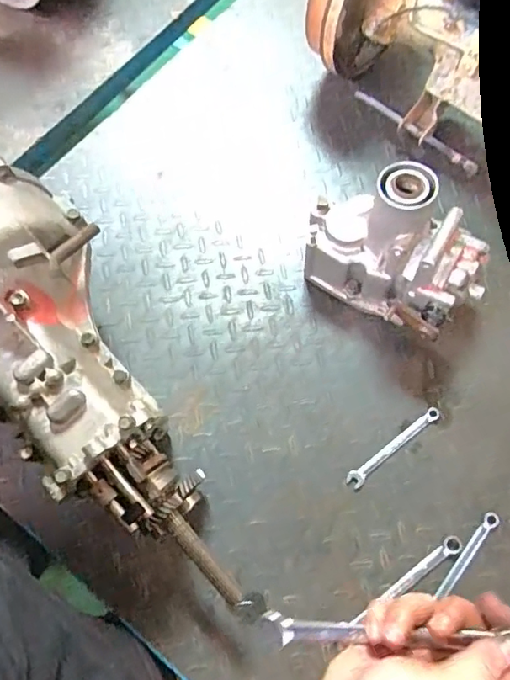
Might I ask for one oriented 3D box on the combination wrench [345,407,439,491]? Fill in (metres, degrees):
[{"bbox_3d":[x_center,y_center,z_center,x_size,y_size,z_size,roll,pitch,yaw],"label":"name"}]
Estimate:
[{"bbox_3d":[0.172,0.132,0.649,0.146,0.005,0.020,-38,72,-11],"label":"combination wrench"}]

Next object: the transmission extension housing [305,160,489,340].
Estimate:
[{"bbox_3d":[0.167,-0.109,0.645,0.220,0.185,0.118,34,74,14],"label":"transmission extension housing"}]

